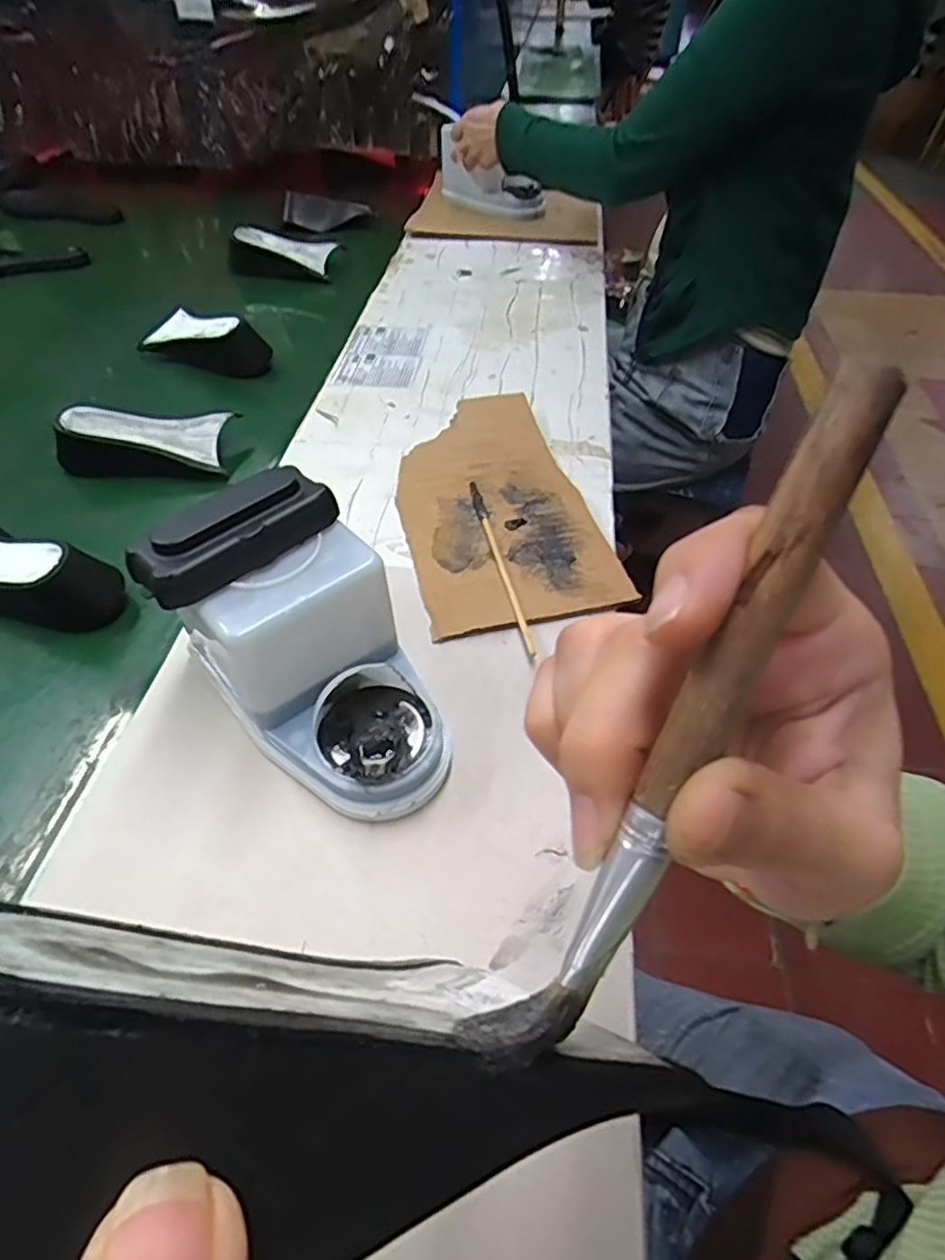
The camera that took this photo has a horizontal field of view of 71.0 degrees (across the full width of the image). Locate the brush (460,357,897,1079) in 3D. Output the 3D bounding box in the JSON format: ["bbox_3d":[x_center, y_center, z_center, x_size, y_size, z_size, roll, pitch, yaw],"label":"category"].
[{"bbox_3d":[0.037,0.019,0.118,0.014,0.136,0.019,30,11,28],"label":"brush"}]

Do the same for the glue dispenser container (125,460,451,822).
[{"bbox_3d":[-0.084,0.012,0.364,0.108,0.127,0.160,-37,56,-27],"label":"glue dispenser container"}]

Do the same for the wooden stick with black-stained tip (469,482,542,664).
[{"bbox_3d":[0.020,-0.052,0.489,0.010,0.007,0.186,-11,47,-6],"label":"wooden stick with black-stained tip"}]

